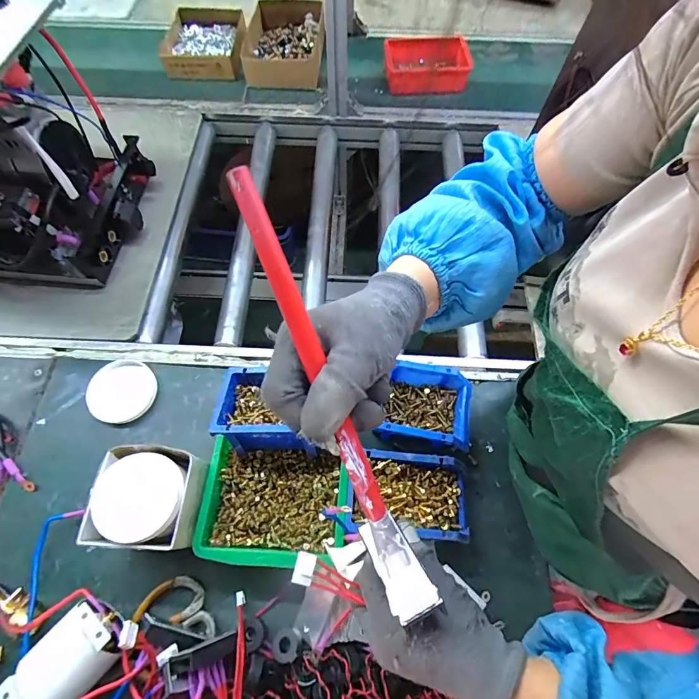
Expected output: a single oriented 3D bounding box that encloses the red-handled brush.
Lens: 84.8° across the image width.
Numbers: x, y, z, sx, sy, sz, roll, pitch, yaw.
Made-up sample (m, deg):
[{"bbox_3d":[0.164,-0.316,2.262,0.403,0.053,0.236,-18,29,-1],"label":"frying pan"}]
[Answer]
[{"bbox_3d":[-0.008,0.037,0.225,0.024,0.018,0.277,-23,102,-11],"label":"red-handled brush"}]

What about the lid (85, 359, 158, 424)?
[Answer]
[{"bbox_3d":[-0.355,0.065,0.601,0.099,0.014,0.099,4,65,-8],"label":"lid"}]

